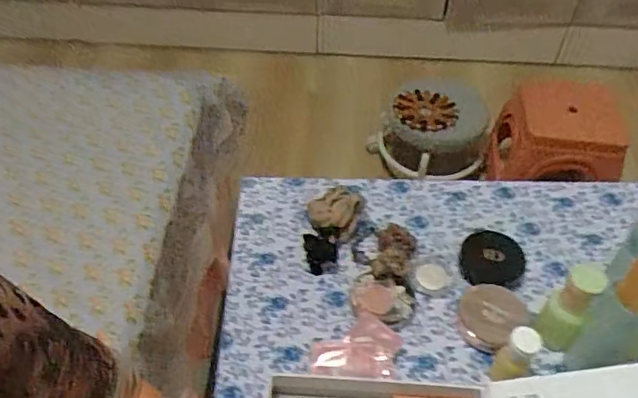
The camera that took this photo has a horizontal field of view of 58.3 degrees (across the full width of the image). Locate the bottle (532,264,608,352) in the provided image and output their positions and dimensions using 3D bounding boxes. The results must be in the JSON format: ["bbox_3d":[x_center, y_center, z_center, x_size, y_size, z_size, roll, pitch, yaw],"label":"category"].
[{"bbox_3d":[0.240,0.103,0.549,0.038,0.110,0.041,1,48,-1],"label":"bottle"}]

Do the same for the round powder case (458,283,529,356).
[{"bbox_3d":[0.177,0.116,0.585,0.076,0.020,0.061,-33,56,-27],"label":"round powder case"}]

